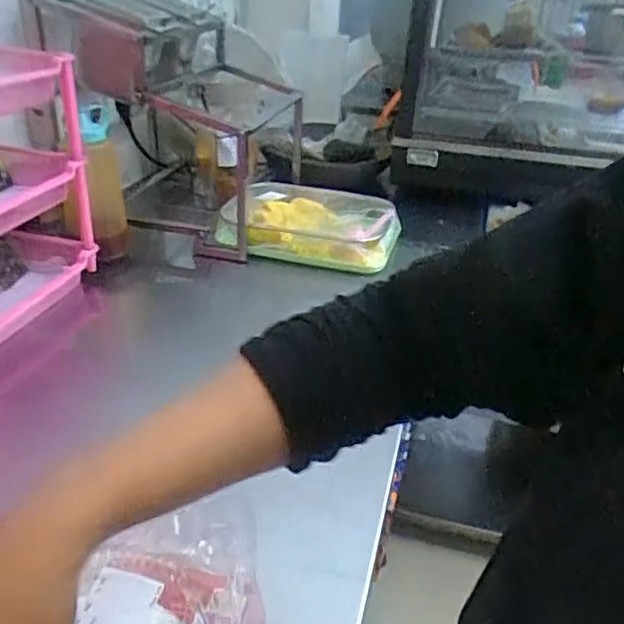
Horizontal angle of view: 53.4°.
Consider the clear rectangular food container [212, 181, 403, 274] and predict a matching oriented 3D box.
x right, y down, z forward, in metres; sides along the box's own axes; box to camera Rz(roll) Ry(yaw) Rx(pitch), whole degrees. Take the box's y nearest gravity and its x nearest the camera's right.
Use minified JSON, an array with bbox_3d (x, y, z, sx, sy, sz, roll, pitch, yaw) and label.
[{"bbox_3d":[0.000,-0.155,1.134,0.310,0.085,0.214,5,30,4],"label":"clear rectangular food container"}]

